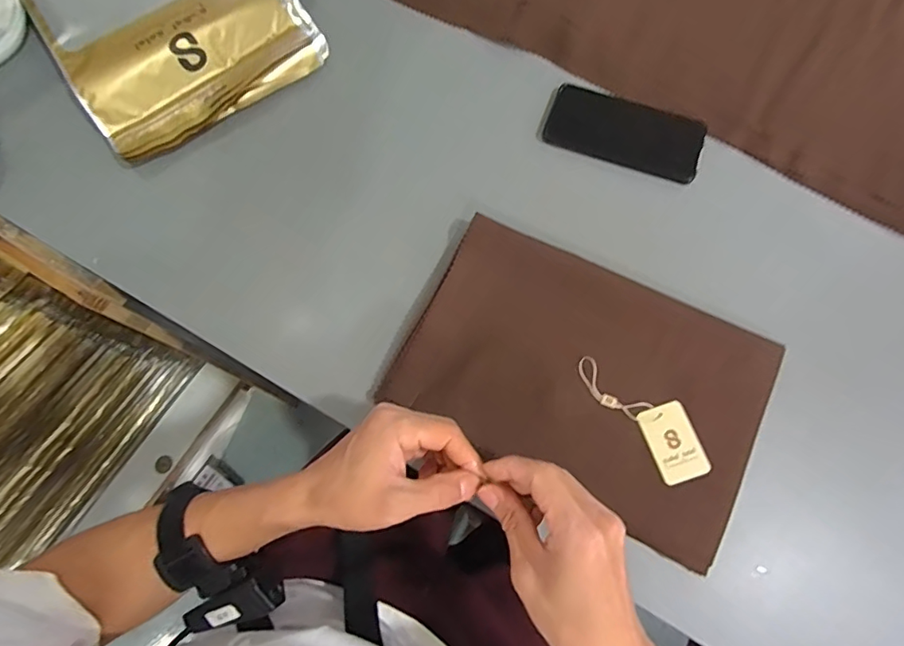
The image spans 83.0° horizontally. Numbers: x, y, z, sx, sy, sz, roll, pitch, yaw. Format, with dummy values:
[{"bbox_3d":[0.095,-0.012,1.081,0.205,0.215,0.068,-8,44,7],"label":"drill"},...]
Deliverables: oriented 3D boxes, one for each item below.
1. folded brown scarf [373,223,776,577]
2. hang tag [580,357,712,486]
[{"bbox_3d":[0.119,0.048,0.462,0.309,0.027,0.198,27,77,7],"label":"folded brown scarf"},{"bbox_3d":[0.173,0.079,0.454,0.053,0.005,0.134,-36,78,-8],"label":"hang tag"}]

